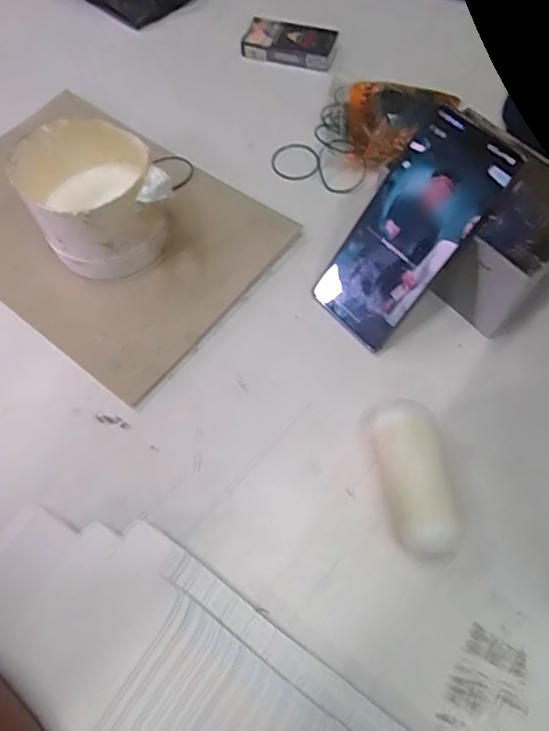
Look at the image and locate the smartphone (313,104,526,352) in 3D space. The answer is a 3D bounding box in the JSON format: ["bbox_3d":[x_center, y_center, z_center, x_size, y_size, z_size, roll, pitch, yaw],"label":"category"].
[{"bbox_3d":[0.094,-0.091,0.377,0.072,0.163,0.005,47,33,19],"label":"smartphone"}]

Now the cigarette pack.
[{"bbox_3d":[0.018,-0.346,0.567,0.097,0.016,0.049,17,65,10],"label":"cigarette pack"}]

